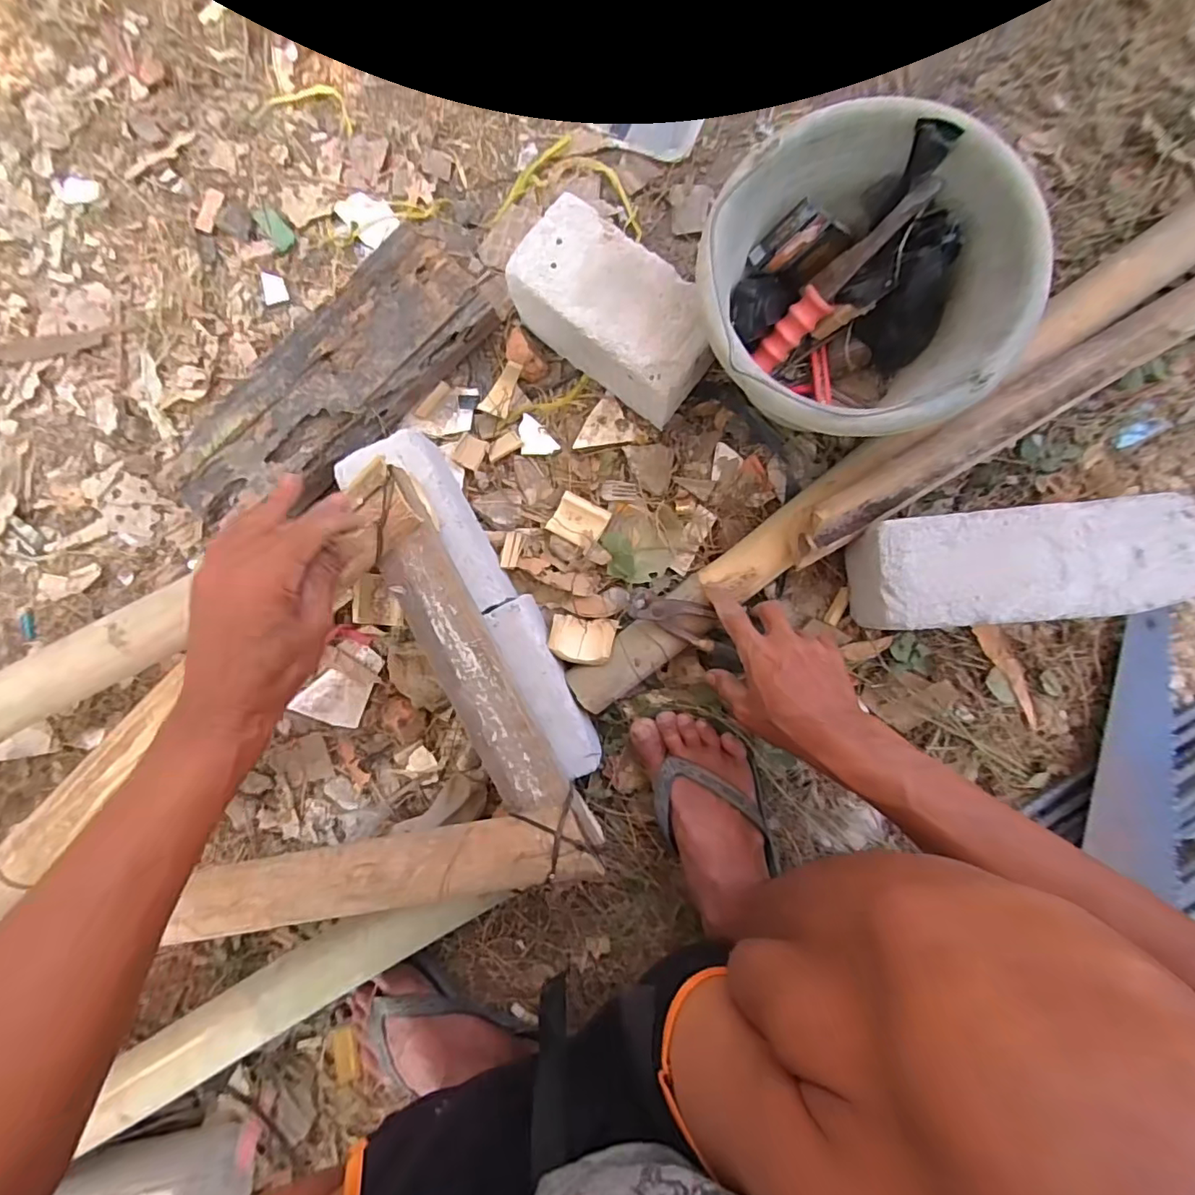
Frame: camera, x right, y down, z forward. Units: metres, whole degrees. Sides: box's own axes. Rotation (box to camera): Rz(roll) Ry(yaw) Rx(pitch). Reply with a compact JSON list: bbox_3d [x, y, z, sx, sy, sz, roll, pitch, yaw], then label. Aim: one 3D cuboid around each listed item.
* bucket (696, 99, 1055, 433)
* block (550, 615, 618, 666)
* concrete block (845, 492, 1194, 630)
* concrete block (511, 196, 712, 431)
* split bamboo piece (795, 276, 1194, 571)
[{"bbox_3d":[0.215,-0.240,0.497,0.238,0.181,0.220,0,89,0],"label":"bucket"},{"bbox_3d":[-0.016,0.042,0.565,0.065,0.058,0.017,-4,132,10],"label":"block"},{"bbox_3d":[0.381,-0.029,0.507,0.258,0.103,0.097,-5,89,0],"label":"concrete block"},{"bbox_3d":[0.018,-0.272,0.554,0.206,0.102,0.109,41,89,1],"label":"concrete block"},{"bbox_3d":[0.397,-0.177,0.503,0.489,0.061,0.051,-31,89,-1],"label":"split bamboo piece"}]

